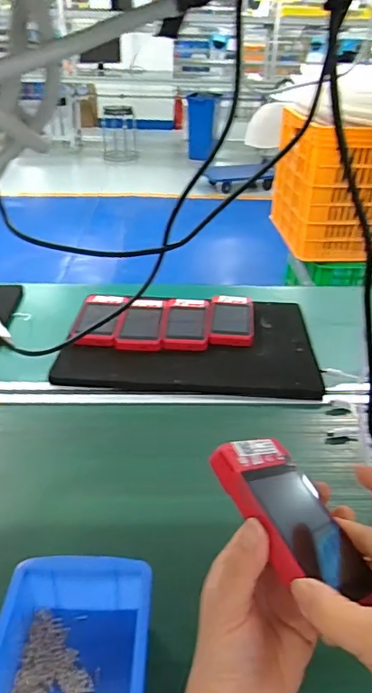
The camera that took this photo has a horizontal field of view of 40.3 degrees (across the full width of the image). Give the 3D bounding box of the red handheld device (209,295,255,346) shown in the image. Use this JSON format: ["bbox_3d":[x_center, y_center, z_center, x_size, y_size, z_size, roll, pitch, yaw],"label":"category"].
[{"bbox_3d":[0.068,-0.039,0.750,0.065,0.016,0.133,4,32,3],"label":"red handheld device"}]

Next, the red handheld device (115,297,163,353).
[{"bbox_3d":[-0.064,-0.036,0.735,0.058,0.015,0.128,1,32,-1],"label":"red handheld device"}]

